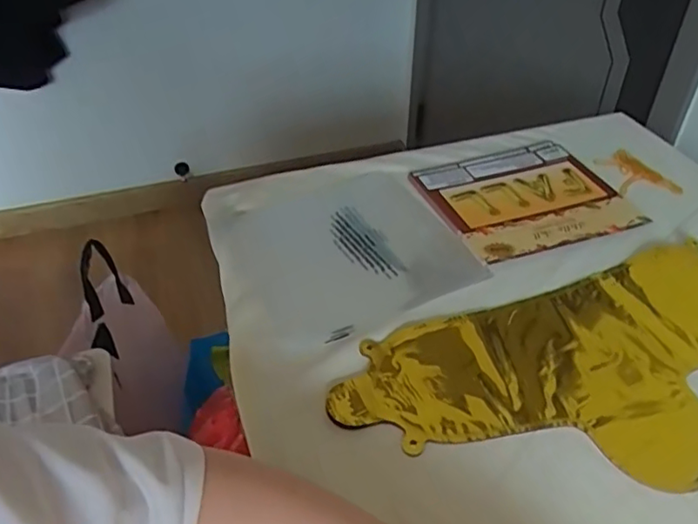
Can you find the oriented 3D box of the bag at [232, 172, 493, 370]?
[{"bbox_3d":[0.000,-0.016,0.587,0.215,0.012,0.212,-16,43,-17],"label":"bag"}]

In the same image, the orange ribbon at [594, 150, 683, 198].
[{"bbox_3d":[0.330,-0.105,0.702,0.073,0.004,0.095,-5,41,-6],"label":"orange ribbon"}]

